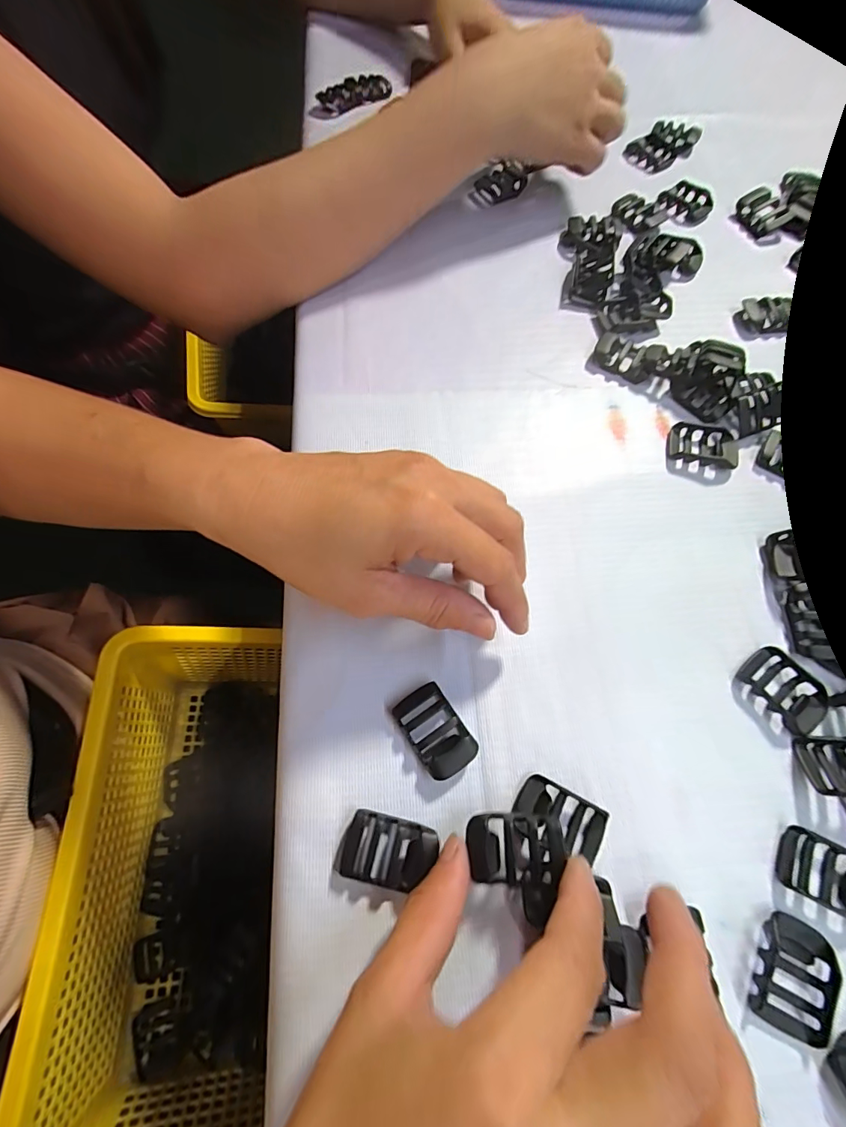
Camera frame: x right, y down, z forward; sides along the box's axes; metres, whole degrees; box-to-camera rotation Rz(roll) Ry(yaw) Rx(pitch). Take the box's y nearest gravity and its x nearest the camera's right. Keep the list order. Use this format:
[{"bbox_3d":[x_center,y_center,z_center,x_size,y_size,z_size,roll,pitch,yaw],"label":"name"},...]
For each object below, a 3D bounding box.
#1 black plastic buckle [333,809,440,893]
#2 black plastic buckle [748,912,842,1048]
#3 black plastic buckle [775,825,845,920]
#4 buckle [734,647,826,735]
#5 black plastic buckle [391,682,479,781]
[{"bbox_3d":[-0.015,0.120,0.184,0.039,0.007,0.025,13,69,3],"label":"black plastic buckle"},{"bbox_3d":[0.147,0.163,0.173,0.026,0.006,0.039,27,70,8],"label":"black plastic buckle"},{"bbox_3d":[0.172,0.132,0.186,0.040,0.007,0.025,27,70,8],"label":"black plastic buckle"},{"bbox_3d":[0.176,0.061,0.214,0.027,0.007,0.038,-35,74,-14],"label":"buckle"},{"bbox_3d":[0.006,0.076,0.201,0.024,0.009,0.039,-32,73,-13],"label":"black plastic buckle"}]

